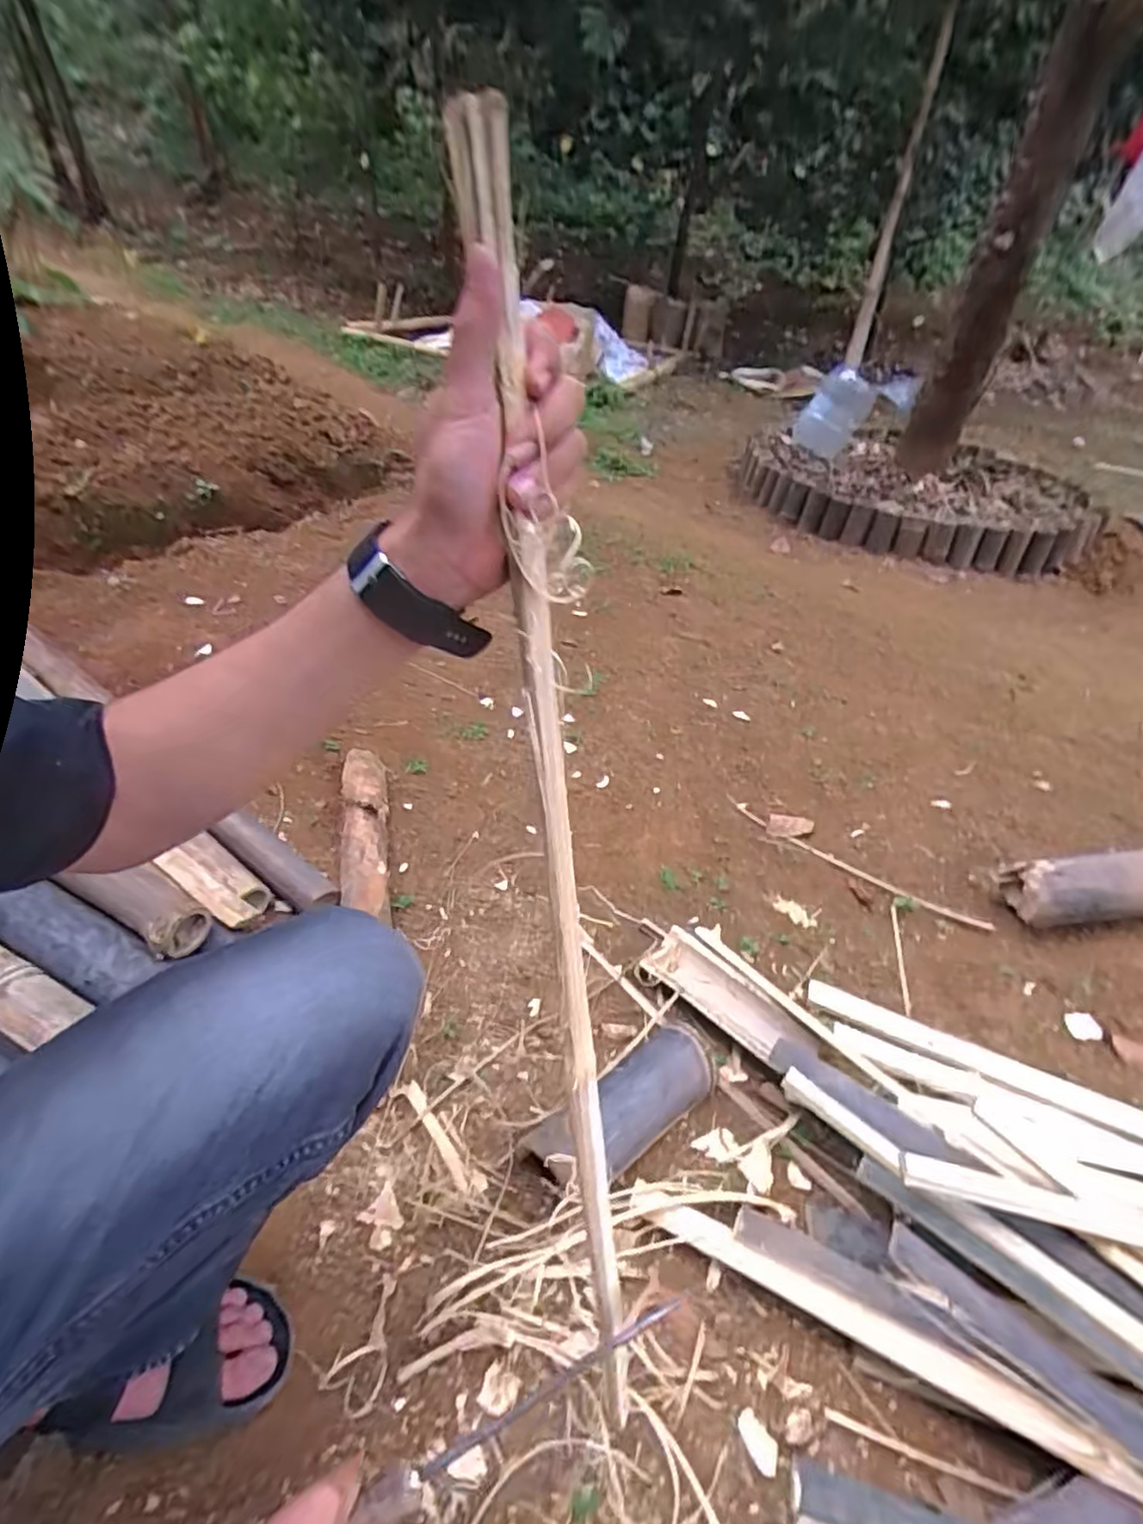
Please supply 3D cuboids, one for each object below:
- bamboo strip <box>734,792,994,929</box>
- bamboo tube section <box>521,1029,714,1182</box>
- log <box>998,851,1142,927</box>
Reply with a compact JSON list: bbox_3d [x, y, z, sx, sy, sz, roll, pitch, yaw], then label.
[{"bbox_3d":[0.503,0.183,1.222,0.482,0.018,0.036,26,41,23],"label":"bamboo strip"},{"bbox_3d":[0.067,0.394,0.780,0.251,0.061,0.091,-24,47,-35],"label":"bamboo tube section"},{"bbox_3d":[0.905,0.213,1.154,0.355,0.106,0.103,0,38,-10],"label":"log"}]

